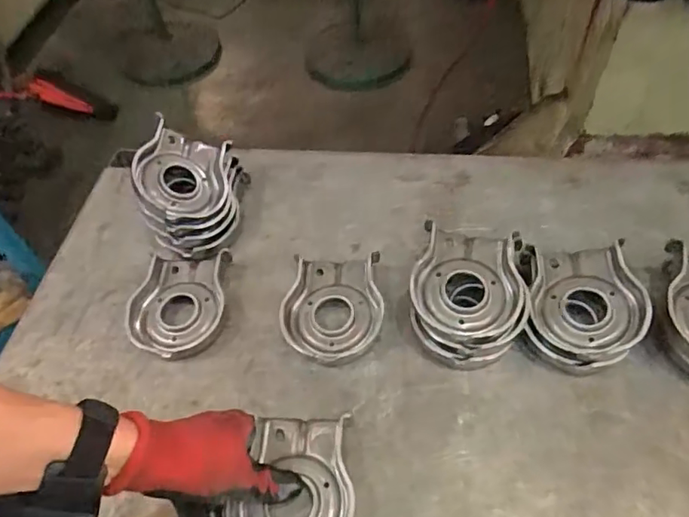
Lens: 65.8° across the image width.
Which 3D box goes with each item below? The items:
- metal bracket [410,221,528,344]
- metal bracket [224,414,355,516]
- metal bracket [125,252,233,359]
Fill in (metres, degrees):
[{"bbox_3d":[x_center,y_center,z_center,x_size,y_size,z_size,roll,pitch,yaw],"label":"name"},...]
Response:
[{"bbox_3d":[0.121,0.022,0.525,0.103,0.030,0.119,7,54,10],"label":"metal bracket"},{"bbox_3d":[-0.041,0.192,0.445,0.096,0.024,0.121,1,51,5],"label":"metal bracket"},{"bbox_3d":[-0.177,0.046,0.575,0.097,0.027,0.119,-4,50,1],"label":"metal bracket"}]

